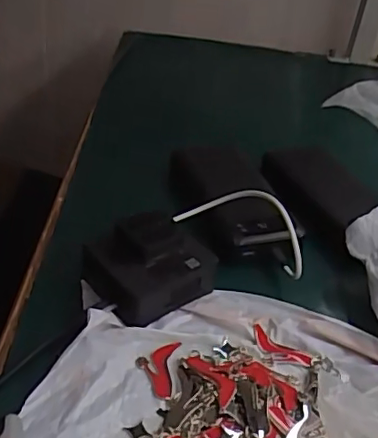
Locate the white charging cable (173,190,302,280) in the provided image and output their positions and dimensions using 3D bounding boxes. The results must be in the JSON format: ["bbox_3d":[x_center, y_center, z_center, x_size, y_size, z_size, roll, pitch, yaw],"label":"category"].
[{"bbox_3d":[0.043,0.001,0.446,0.108,0.066,0.025,21,38,18],"label":"white charging cable"}]

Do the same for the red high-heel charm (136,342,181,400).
[{"bbox_3d":[-0.022,0.098,0.375,0.025,0.004,0.044,10,36,3],"label":"red high-heel charm"}]

